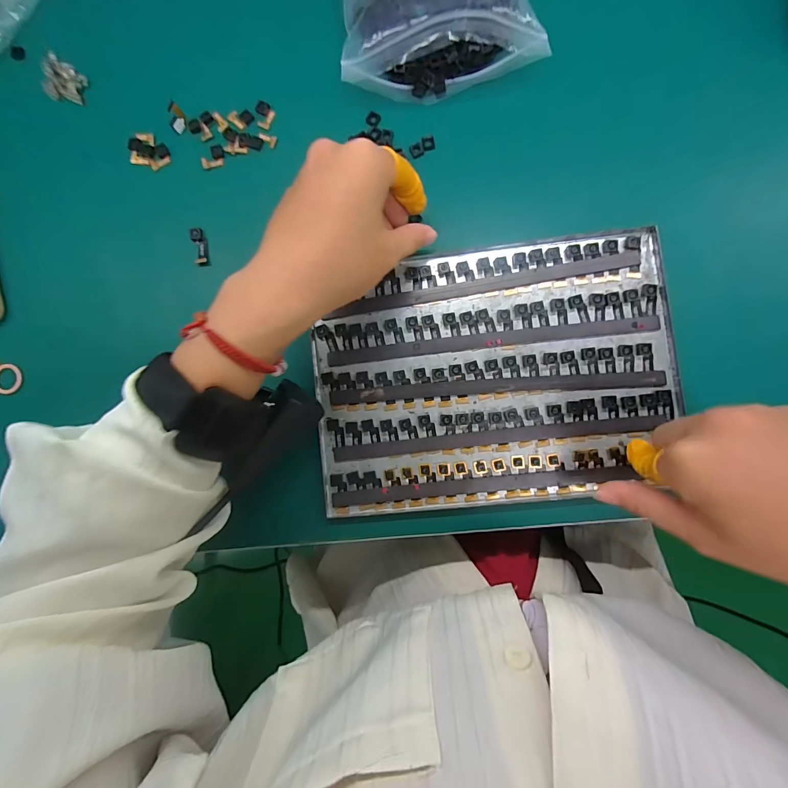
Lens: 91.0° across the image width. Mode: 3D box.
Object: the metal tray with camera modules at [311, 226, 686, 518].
[{"bbox_3d":[0.068,-0.013,0.276,0.245,0.006,0.177,-6,88,4],"label":"metal tray with camera modules"}]

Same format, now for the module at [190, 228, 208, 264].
[{"bbox_3d":[-0.149,-0.114,0.297,0.010,0.004,0.027,-12,87,4],"label":"module"}]

